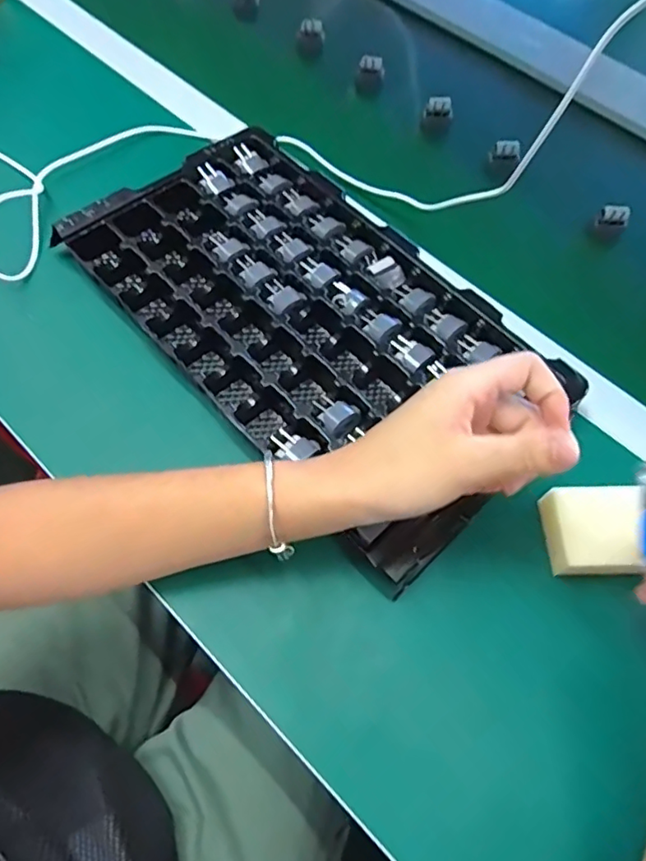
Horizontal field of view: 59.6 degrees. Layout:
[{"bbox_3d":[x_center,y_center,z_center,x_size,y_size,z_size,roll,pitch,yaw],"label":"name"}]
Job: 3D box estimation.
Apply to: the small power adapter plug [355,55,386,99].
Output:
[{"bbox_3d":[0.049,-0.368,0.589,0.028,0.038,0.020,6,63,-1],"label":"small power adapter plug"}]

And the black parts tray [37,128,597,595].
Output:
[{"bbox_3d":[-0.008,-0.082,0.420,0.197,0.034,0.357,-39,72,-20],"label":"black parts tray"}]

